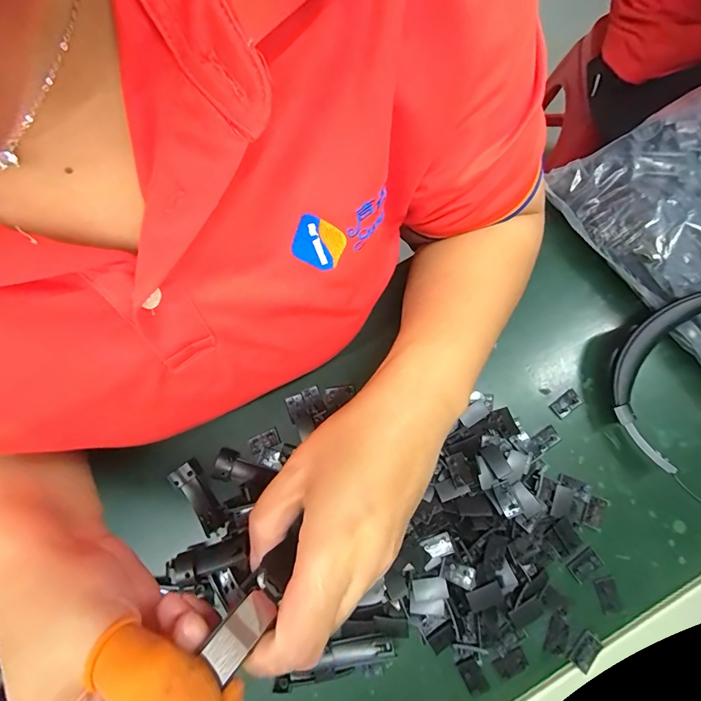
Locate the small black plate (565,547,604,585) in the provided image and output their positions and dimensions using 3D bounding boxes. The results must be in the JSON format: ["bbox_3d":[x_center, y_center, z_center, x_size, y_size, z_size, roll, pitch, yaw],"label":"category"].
[{"bbox_3d":[0.186,0.169,0.318,0.027,0.004,0.017,-36,80,-7],"label":"small black plate"}]

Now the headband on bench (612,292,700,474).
[{"bbox_3d":[0.245,0.016,0.322,0.055,0.042,0.142,20,91,4],"label":"headband on bench"}]

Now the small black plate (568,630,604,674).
[{"bbox_3d":[0.177,0.227,0.304,0.016,0.004,0.026,38,80,8],"label":"small black plate"}]

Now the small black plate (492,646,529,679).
[{"bbox_3d":[0.122,0.237,0.306,0.024,0.004,0.015,-25,79,-5],"label":"small black plate"}]

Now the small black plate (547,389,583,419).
[{"bbox_3d":[0.187,0.046,0.350,0.026,0.004,0.015,-34,80,-7],"label":"small black plate"}]

